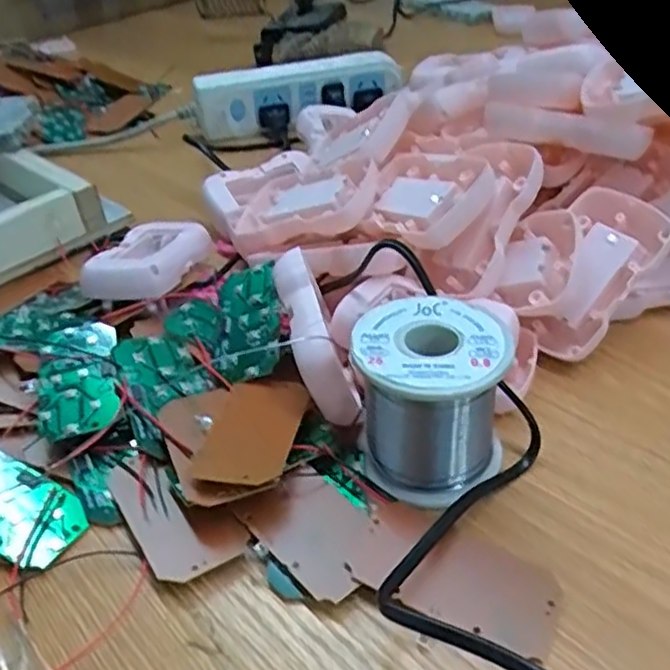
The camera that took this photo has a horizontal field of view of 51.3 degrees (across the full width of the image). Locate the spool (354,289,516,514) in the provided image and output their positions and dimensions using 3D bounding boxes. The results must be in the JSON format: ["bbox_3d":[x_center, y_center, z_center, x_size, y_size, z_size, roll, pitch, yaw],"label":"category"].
[{"bbox_3d":[0.040,0.027,0.290,0.061,0.060,0.064,3,37,9],"label":"spool"}]

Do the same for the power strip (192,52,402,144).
[{"bbox_3d":[-0.031,-0.223,0.646,0.191,0.049,0.042,-14,37,-13],"label":"power strip"}]

